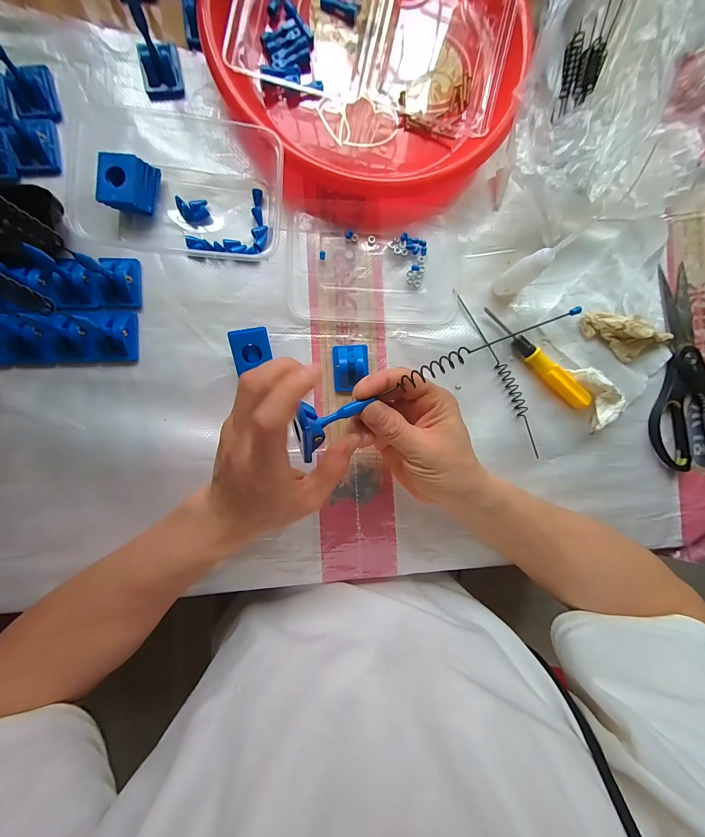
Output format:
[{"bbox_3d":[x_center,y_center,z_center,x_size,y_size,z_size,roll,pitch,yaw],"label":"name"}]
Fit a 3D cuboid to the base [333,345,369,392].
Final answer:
[{"bbox_3d":[-0.001,-0.049,0.311,0.034,0.023,0.047,-2,90,-7],"label":"base"}]

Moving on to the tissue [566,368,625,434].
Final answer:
[{"bbox_3d":[0.248,-0.021,0.326,0.036,0.030,0.068,-17,91,-6],"label":"tissue"}]

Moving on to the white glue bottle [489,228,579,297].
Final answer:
[{"bbox_3d":[0.161,-0.136,0.296,0.019,0.090,0.020,-35,93,-6],"label":"white glue bottle"}]

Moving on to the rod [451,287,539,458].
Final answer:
[{"bbox_3d":[0.153,-0.049,0.333,0.016,0.008,0.185,-27,92,-6],"label":"rod"}]

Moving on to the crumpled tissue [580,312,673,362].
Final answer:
[{"bbox_3d":[0.284,-0.082,0.331,0.097,0.027,0.038,11,88,-6],"label":"crumpled tissue"}]

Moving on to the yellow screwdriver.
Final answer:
[{"bbox_3d":[0.189,-0.060,0.332,0.140,0.018,0.017,39,85,-5],"label":"yellow screwdriver"}]

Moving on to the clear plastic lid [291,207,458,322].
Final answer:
[{"bbox_3d":[0.024,-0.156,0.322,0.169,0.008,0.115,1,89,-7],"label":"clear plastic lid"}]

